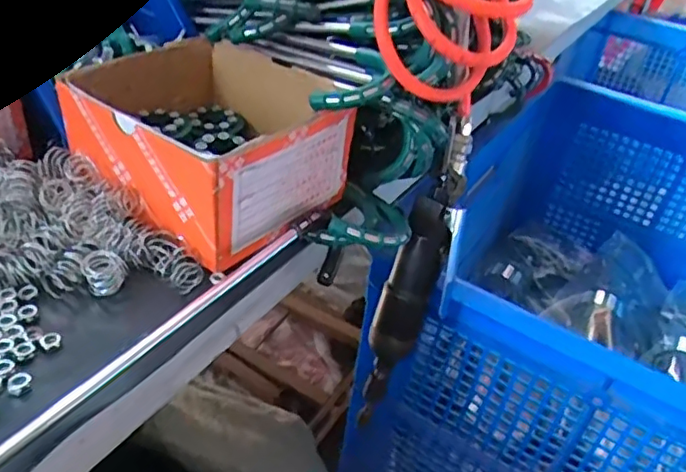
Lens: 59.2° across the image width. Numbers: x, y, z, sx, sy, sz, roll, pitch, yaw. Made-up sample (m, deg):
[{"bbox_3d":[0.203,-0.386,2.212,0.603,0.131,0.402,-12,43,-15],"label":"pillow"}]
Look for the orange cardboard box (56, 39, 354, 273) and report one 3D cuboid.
[{"bbox_3d":[-0.091,-0.069,0.420,0.155,0.073,0.141,31,42,29],"label":"orange cardboard box"}]

